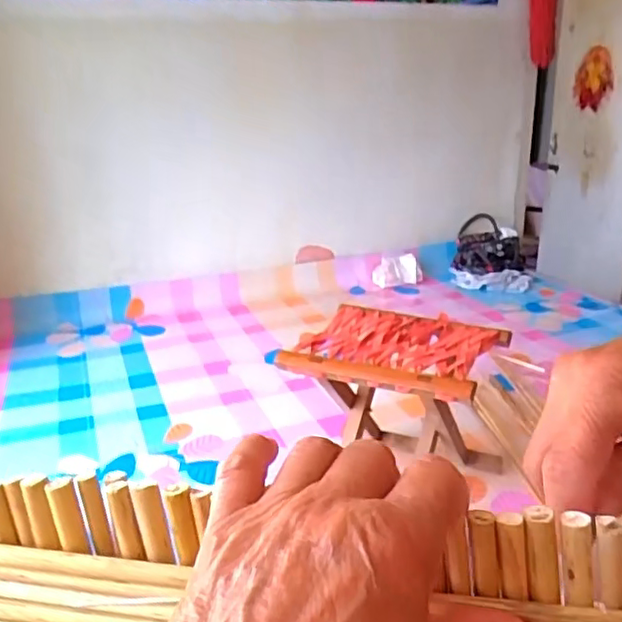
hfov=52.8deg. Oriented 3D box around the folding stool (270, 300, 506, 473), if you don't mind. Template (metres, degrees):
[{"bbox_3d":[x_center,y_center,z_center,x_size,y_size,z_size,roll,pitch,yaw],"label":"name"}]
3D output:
[{"bbox_3d":[0.133,0.159,0.990,0.288,0.260,0.241,5,17,25],"label":"folding stool"}]

